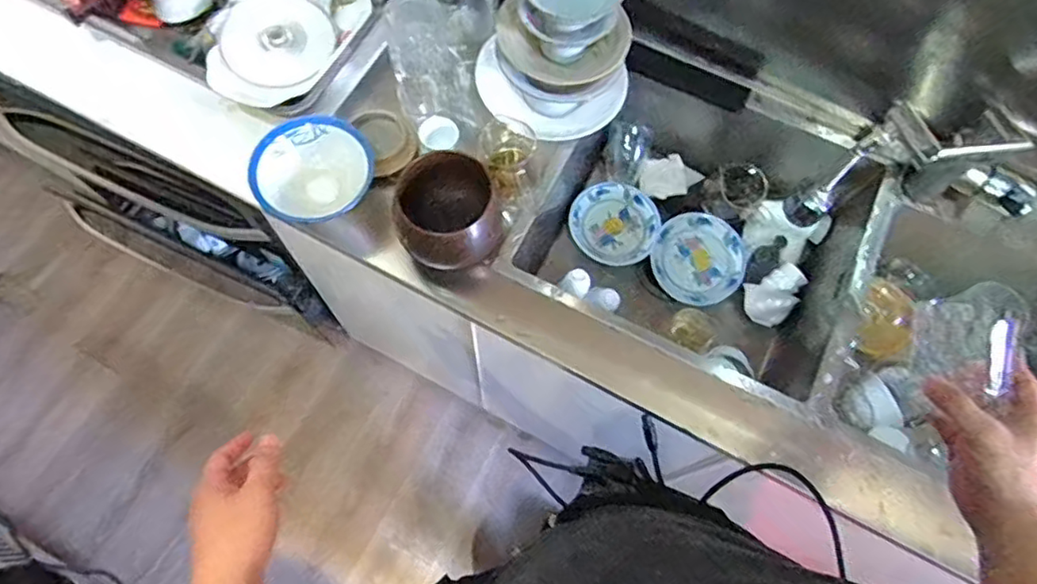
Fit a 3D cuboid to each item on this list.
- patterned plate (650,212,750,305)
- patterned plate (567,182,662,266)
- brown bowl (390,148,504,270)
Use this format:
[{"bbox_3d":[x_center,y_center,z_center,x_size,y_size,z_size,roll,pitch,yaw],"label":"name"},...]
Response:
[{"bbox_3d":[0.283,-0.054,0.990,0.142,0.031,0.136,1,69,-2],"label":"patterned plate"},{"bbox_3d":[0.154,-0.113,1.024,0.139,0.015,0.136,1,69,-2],"label":"patterned plate"},{"bbox_3d":[-0.087,-0.104,0.780,0.128,0.099,0.133,1,69,-2],"label":"brown bowl"}]

